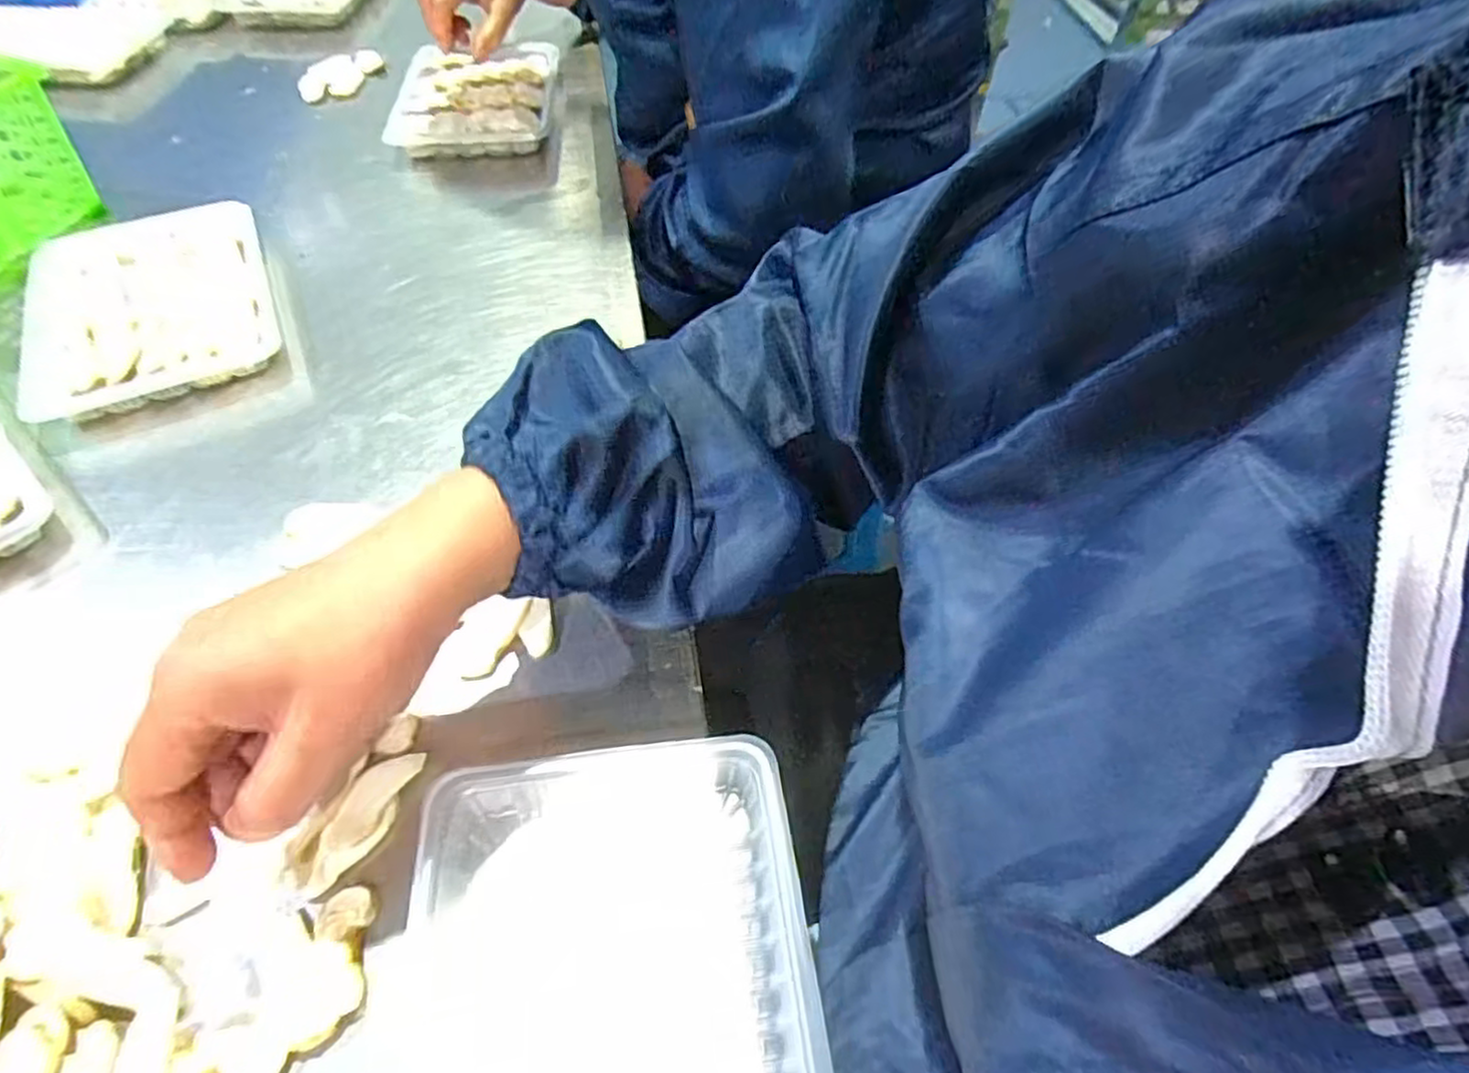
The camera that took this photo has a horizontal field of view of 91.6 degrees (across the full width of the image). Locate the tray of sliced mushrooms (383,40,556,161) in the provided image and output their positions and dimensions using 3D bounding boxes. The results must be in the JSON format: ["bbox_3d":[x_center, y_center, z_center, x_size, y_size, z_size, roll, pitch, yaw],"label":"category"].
[{"bbox_3d":[-0.238,-0.411,0.672,0.135,0.034,0.189,-1,54,-4],"label":"tray of sliced mushrooms"}]

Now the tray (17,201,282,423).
[{"bbox_3d":[-0.393,-0.157,0.483,0.143,0.039,0.187,-21,58,-18],"label":"tray"}]

